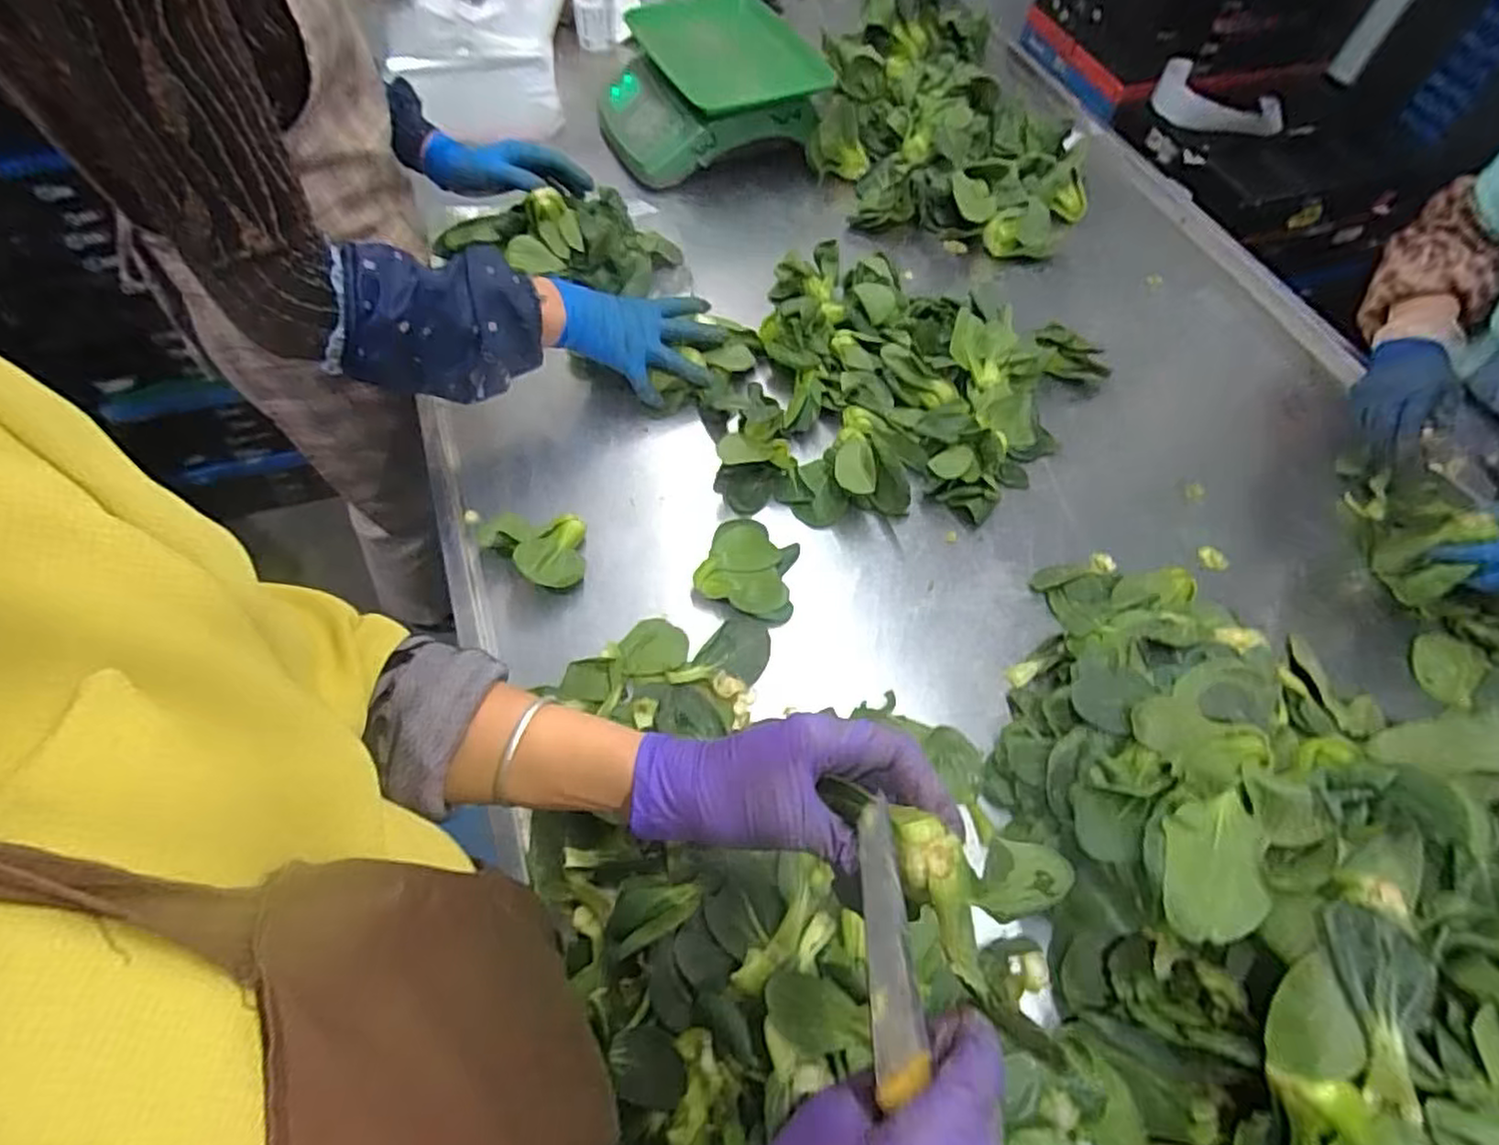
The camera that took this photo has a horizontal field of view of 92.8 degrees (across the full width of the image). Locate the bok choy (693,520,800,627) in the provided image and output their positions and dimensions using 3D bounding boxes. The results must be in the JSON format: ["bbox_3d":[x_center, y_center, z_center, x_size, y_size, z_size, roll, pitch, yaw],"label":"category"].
[{"bbox_3d":[0.006,-0.004,0.682,0.091,0.034,0.097,1,59,-2],"label":"bok choy"}]

